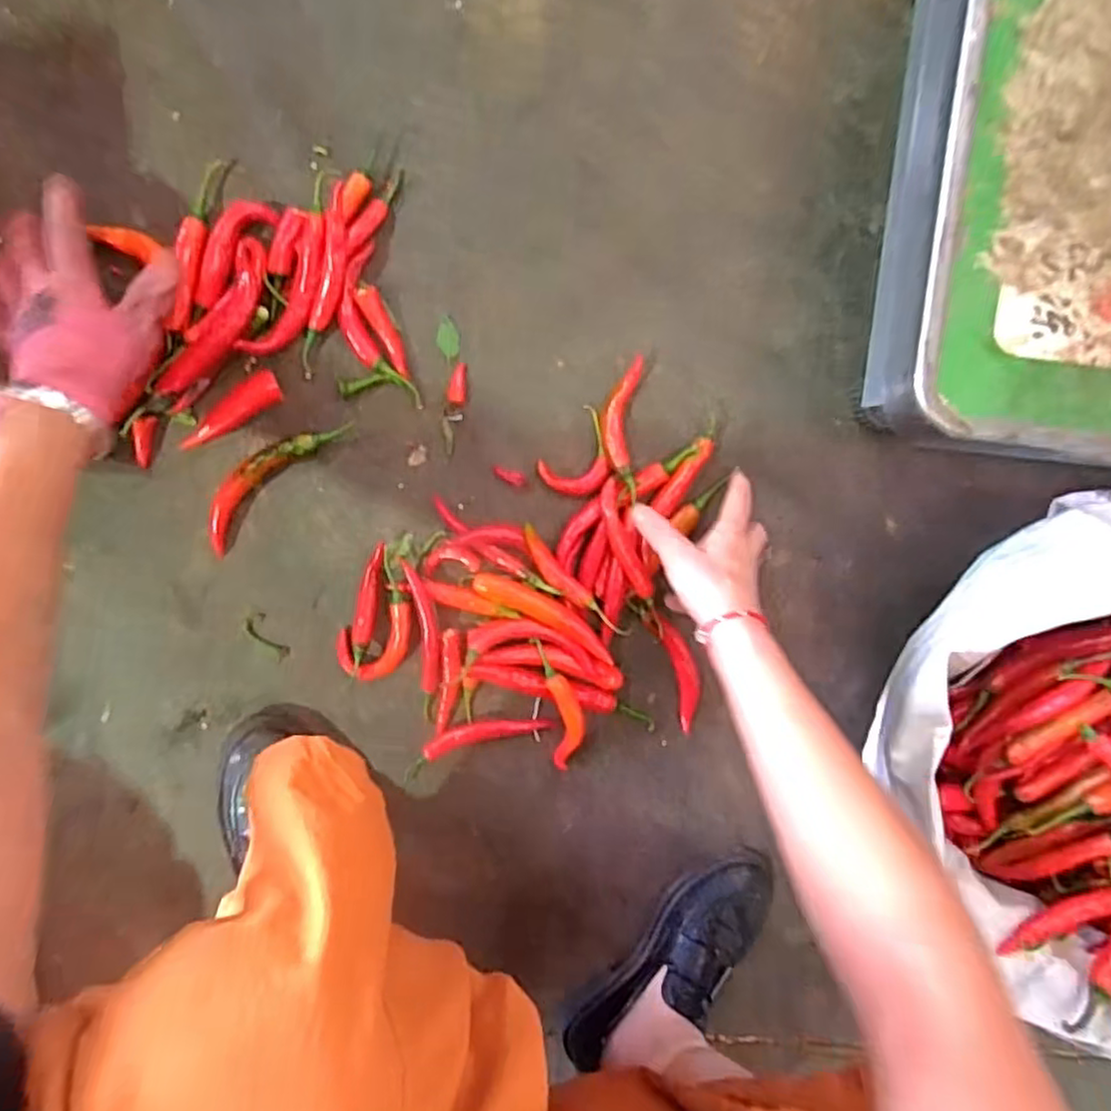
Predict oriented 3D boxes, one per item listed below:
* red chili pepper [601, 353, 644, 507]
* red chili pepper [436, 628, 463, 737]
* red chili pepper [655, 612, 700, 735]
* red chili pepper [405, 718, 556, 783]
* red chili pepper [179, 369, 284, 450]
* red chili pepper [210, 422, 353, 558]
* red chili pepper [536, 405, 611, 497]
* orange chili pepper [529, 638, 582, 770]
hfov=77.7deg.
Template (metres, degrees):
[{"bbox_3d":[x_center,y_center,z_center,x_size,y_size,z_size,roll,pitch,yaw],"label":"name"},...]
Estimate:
[{"bbox_3d":[0.053,-0.103,0.559,0.027,0.031,0.112,2,97,-7],"label":"red chili pepper"},{"bbox_3d":[-0.088,0.106,0.577,0.017,0.015,0.089,4,96,-7],"label":"red chili pepper"},{"bbox_3d":[0.112,0.102,0.599,0.025,0.011,0.106,-15,98,-5],"label":"red chili pepper"},{"bbox_3d":[-0.068,0.155,0.584,0.127,0.017,0.030,-20,99,-4],"label":"red chili pepper"},{"bbox_3d":[-0.247,-0.109,0.524,0.086,0.019,0.023,-33,99,-2],"label":"red chili pepper"},{"bbox_3d":[-0.223,-0.062,0.534,0.140,0.024,0.036,-45,100,0],"label":"red chili pepper"},{"bbox_3d":[0.022,-0.079,0.563,0.049,0.015,0.069,44,90,-10],"label":"red chili pepper"},{"bbox_3d":[0.004,0.127,0.582,0.031,0.031,0.121,-15,98,-5],"label":"orange chili pepper"}]

